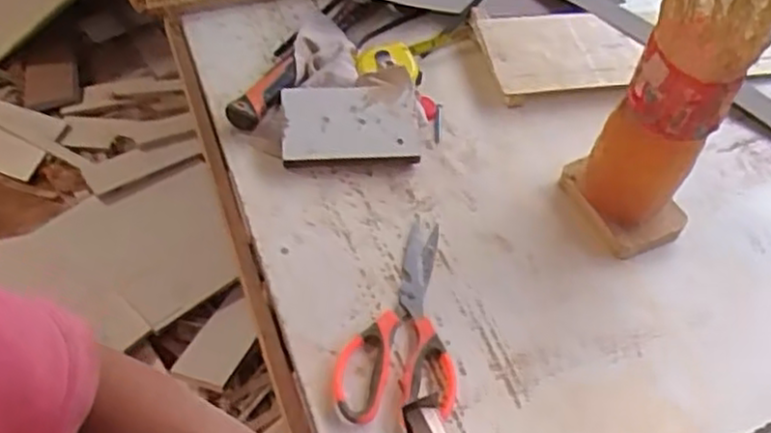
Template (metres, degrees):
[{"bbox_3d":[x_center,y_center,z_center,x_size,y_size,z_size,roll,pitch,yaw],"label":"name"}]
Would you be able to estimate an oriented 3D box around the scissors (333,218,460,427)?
[{"bbox_3d":[0.010,0.085,0.632,0.095,0.014,0.193,3,53,0],"label":"scissors"}]

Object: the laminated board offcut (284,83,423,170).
[{"bbox_3d":[-0.034,-0.091,0.733,0.134,0.021,0.083,-2,74,-7],"label":"laminated board offcut"}]

